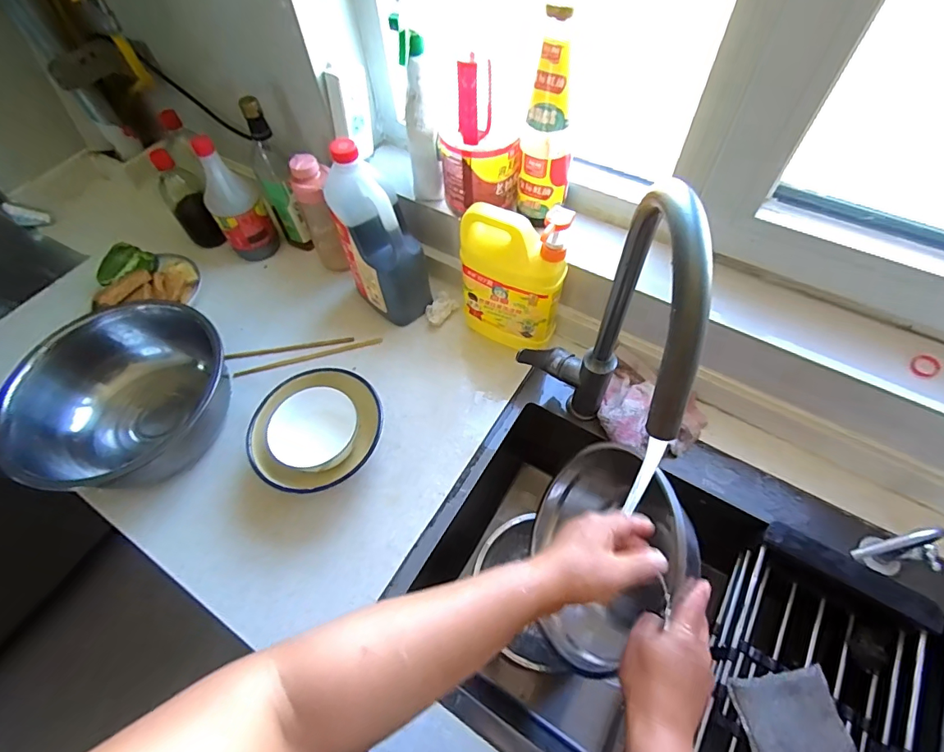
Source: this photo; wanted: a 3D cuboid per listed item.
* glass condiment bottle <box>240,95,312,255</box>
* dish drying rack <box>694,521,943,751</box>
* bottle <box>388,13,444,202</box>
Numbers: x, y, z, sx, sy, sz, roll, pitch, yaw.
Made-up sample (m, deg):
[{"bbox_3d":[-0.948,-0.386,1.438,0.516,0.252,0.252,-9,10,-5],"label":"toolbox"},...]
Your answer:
[{"bbox_3d":[-0.324,-0.319,0.762,0.056,0.242,0.055,-27,60,-13],"label":"glass condiment bottle"},{"bbox_3d":[0.371,0.368,0.517,0.196,0.084,0.338,28,64,19],"label":"dish drying rack"},{"bbox_3d":[-0.071,-0.348,0.620,0.042,0.233,0.052,-10,58,-2],"label":"bottle"}]

